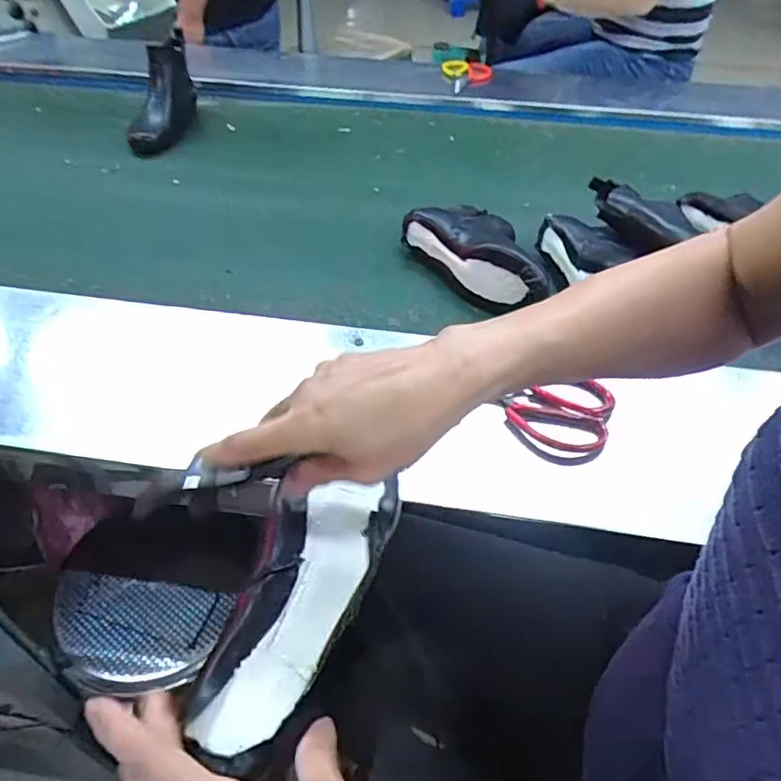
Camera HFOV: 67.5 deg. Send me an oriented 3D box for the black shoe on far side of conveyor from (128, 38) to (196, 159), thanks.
[{"bbox_3d":[-0.430,-0.560,1.098,0.088,0.131,0.277,-1,46,-5],"label":"black shoe on far side of conveyor"}]

